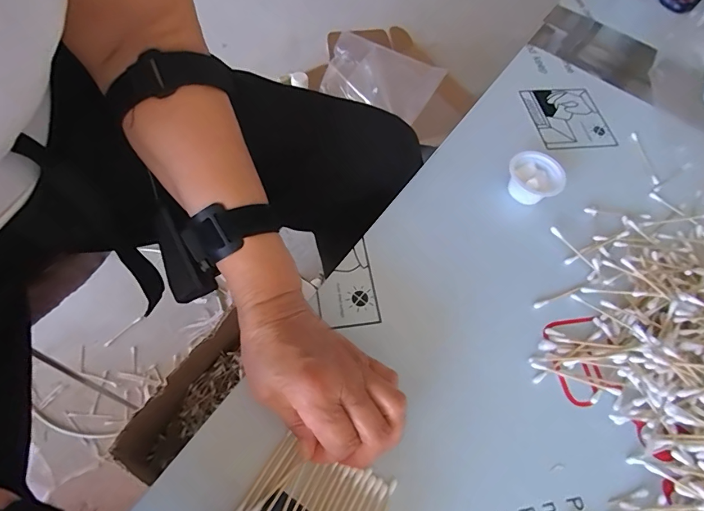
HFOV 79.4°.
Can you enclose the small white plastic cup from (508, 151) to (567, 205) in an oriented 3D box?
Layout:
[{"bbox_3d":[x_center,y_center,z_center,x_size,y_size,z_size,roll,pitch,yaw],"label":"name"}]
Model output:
[{"bbox_3d":[0.182,-0.077,0.423,0.052,0.032,0.045,40,64,14],"label":"small white plastic cup"}]

